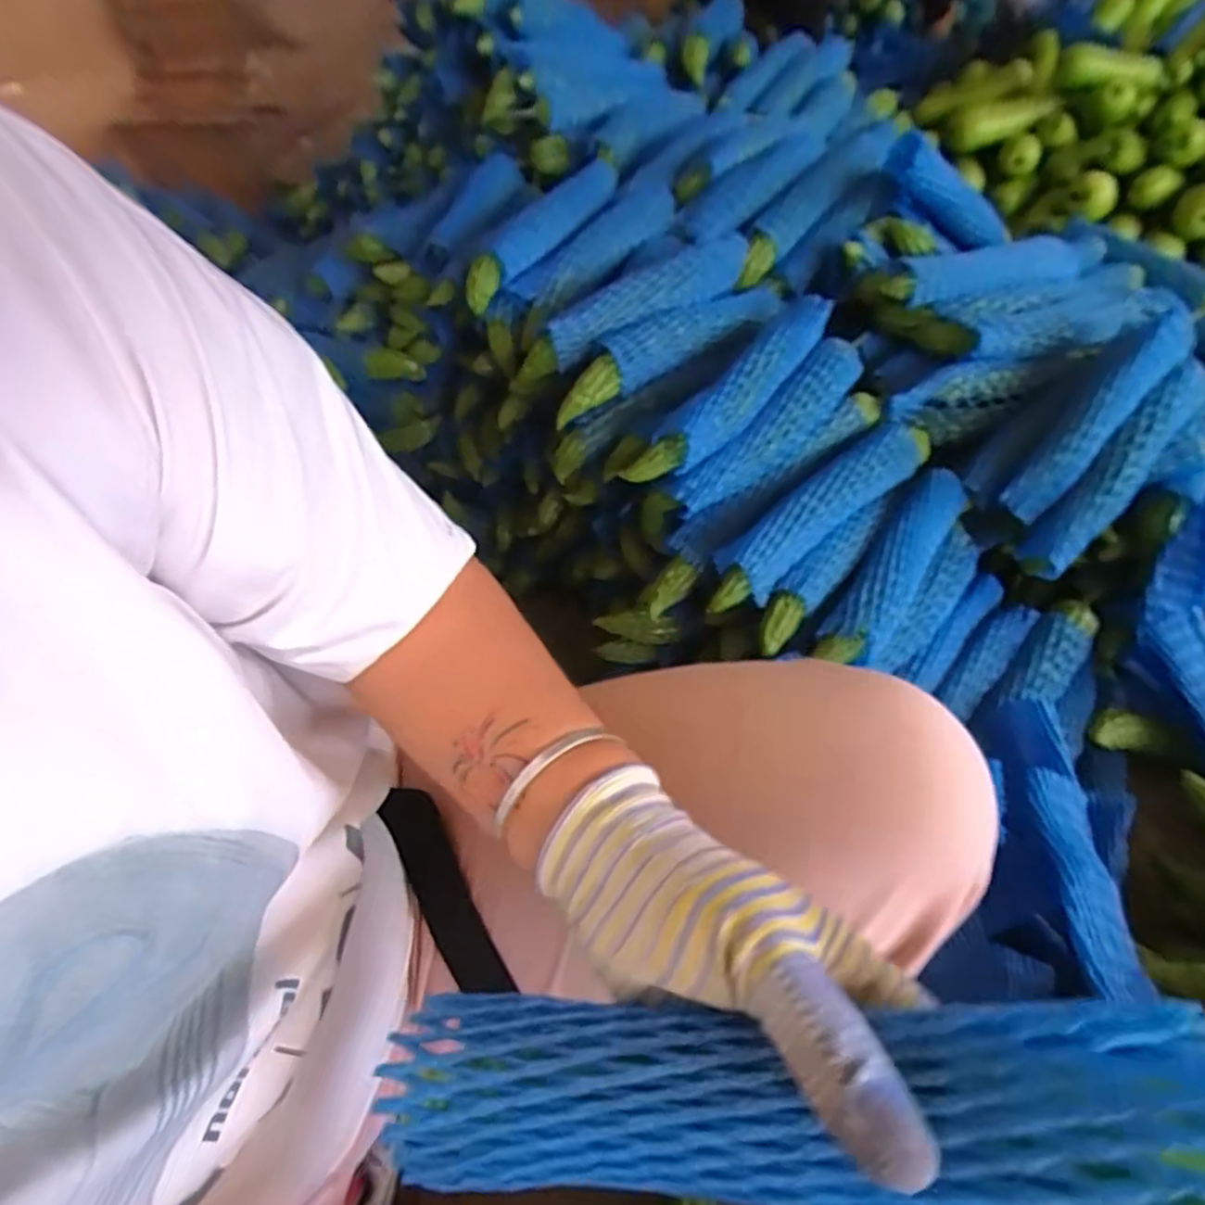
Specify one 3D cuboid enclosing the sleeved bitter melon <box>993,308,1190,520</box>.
[{"bbox_3d":[0.463,-0.179,0.657,0.229,0.049,0.050,-51,57,5],"label":"sleeved bitter melon"}]

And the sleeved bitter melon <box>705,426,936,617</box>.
[{"bbox_3d":[0.207,-0.088,0.655,0.281,0.060,0.050,-35,55,-21],"label":"sleeved bitter melon"}]

